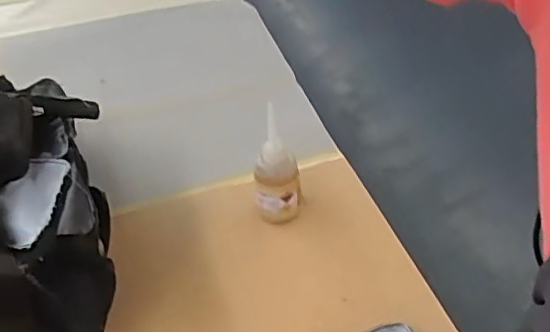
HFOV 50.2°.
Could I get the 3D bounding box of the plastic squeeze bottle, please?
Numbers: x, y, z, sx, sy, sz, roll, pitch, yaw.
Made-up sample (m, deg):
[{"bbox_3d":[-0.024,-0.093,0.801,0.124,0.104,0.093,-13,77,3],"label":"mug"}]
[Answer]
[{"bbox_3d":[0.002,0.012,0.797,0.064,0.156,0.048,-1,41,2],"label":"plastic squeeze bottle"}]

